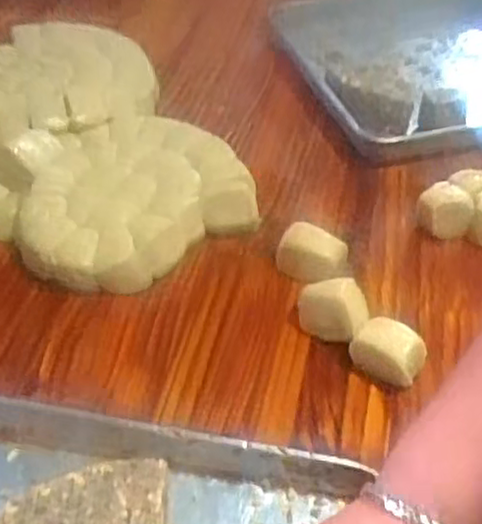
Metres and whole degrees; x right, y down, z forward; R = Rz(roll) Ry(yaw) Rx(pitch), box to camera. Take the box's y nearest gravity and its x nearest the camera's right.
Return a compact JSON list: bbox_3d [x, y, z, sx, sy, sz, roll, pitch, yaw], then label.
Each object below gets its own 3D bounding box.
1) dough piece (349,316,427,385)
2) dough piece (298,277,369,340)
[{"bbox_3d":[0.138,0.082,0.653,0.066,0.048,0.050,21,48,22],"label":"dough piece"},{"bbox_3d":[0.090,0.049,0.679,0.067,0.049,0.054,3,44,5],"label":"dough piece"}]

